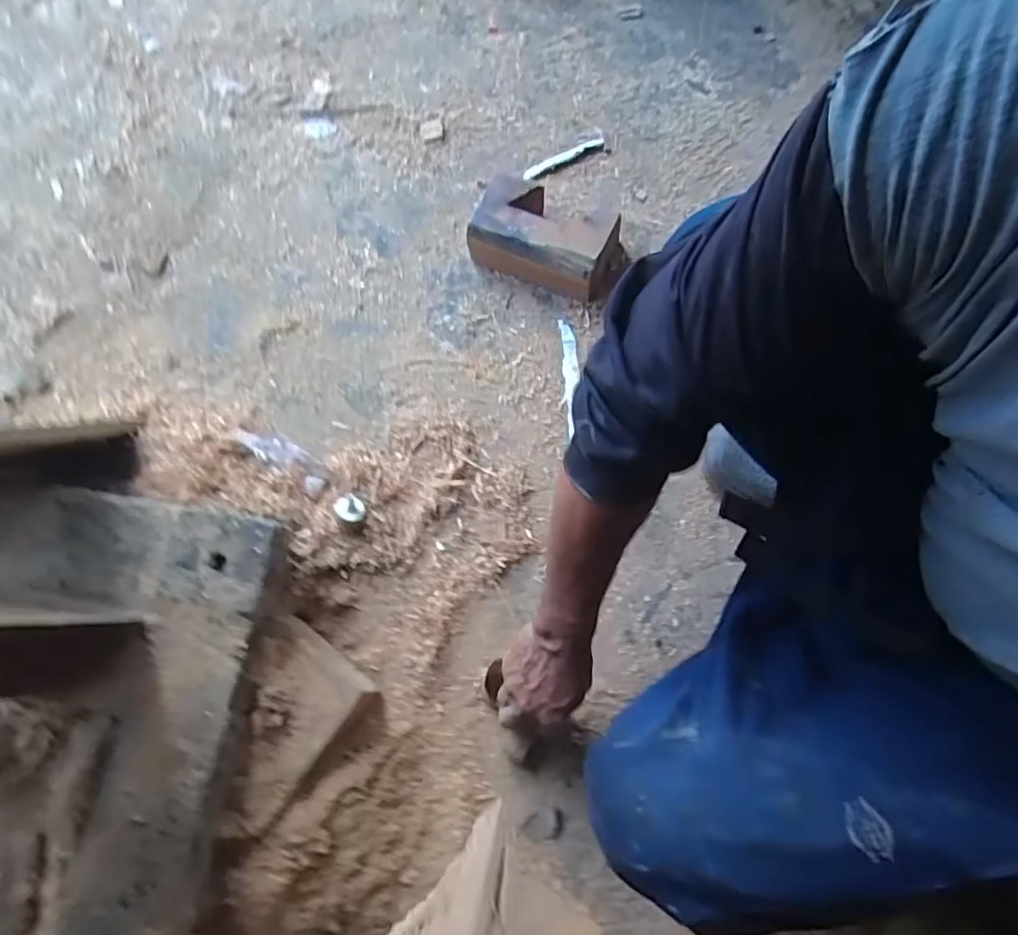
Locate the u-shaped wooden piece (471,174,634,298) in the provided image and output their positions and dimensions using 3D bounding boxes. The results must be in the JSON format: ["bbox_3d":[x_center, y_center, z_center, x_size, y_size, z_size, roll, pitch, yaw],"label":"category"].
[{"bbox_3d":[0.046,-0.310,0.774,0.202,0.071,0.123,22,76,10],"label":"u-shaped wooden piece"}]

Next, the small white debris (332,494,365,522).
[{"bbox_3d":[-0.185,0.048,0.689,0.032,0.027,0.029,41,77,13],"label":"small white debris"}]

